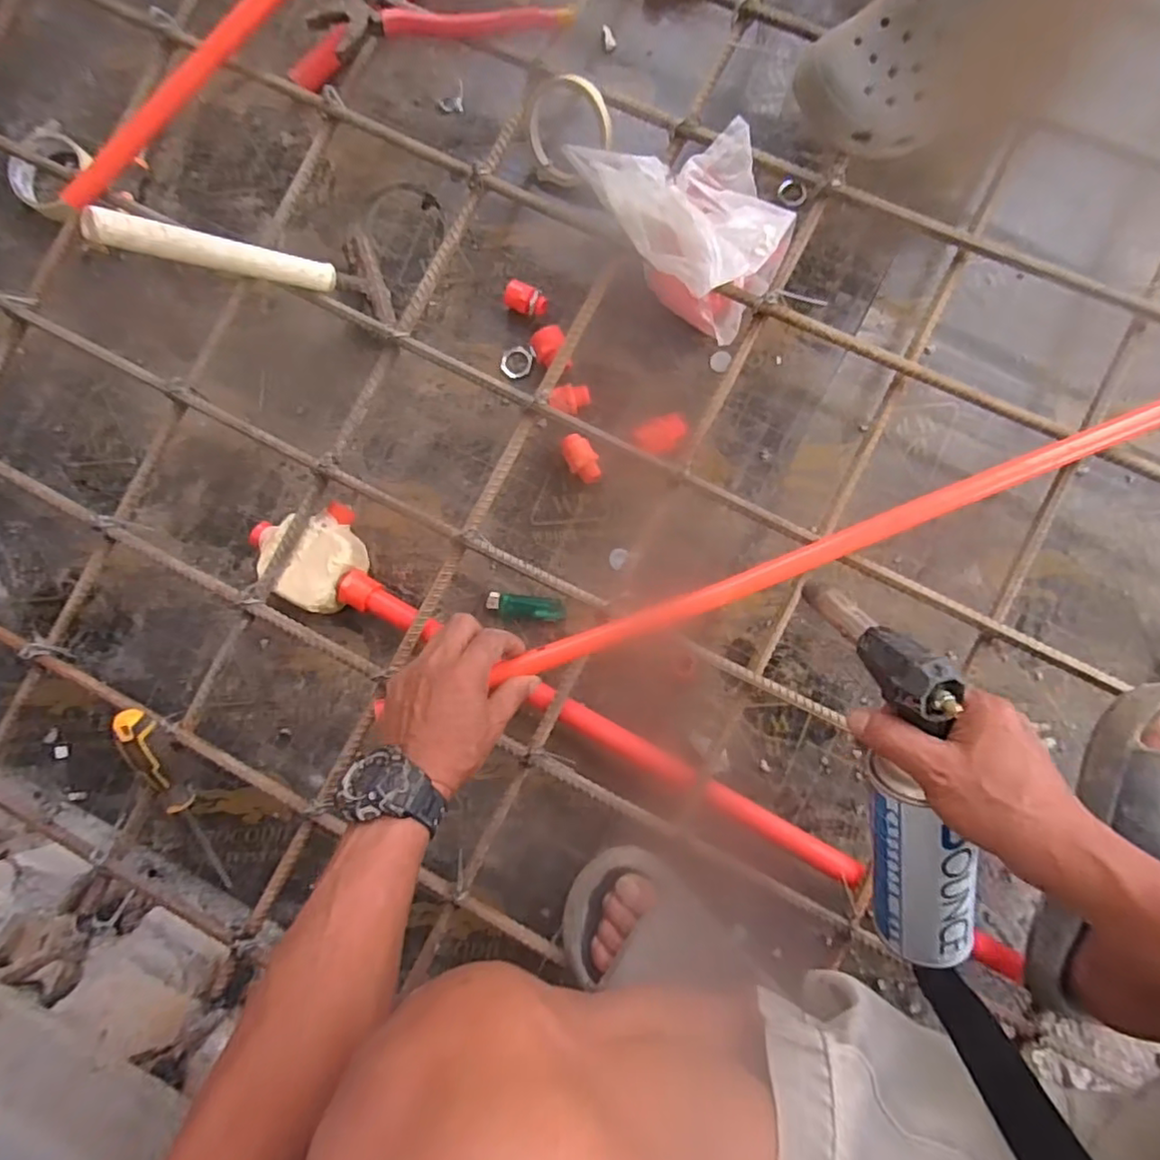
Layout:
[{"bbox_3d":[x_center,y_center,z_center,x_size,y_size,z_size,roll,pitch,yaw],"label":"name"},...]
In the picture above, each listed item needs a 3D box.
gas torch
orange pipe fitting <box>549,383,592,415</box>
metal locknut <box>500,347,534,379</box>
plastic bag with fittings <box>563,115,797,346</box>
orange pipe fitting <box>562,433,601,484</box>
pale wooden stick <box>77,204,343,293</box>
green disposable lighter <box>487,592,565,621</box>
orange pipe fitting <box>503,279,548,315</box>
[{"bbox_3d":[0.220,0.140,0.438,0.054,0.122,0.265,-12,98,2],"label":"gas torch"},{"bbox_3d":[-0.009,-0.181,0.642,0.043,0.033,0.027,0,87,4],"label":"orange pipe fitting"},{"bbox_3d":[-0.066,-0.227,0.661,0.033,0.004,0.033,0,87,4],"label":"metal locknut"},{"bbox_3d":[0.108,-0.350,0.598,0.144,0.129,0.220,-37,86,1],"label":"plastic bag with fittings"},{"bbox_3d":[0.003,-0.121,0.639,0.030,0.035,0.047,-25,86,2],"label":"orange pipe fitting"},{"bbox_3d":[-0.303,-0.278,0.543,0.018,0.193,0.026,-22,83,41],"label":"pale wooden stick"},{"bbox_3d":[-0.055,0.027,0.644,0.080,0.008,0.023,7,88,4],"label":"green disposable lighter"},{"bbox_3d":[-0.055,-0.286,0.656,0.044,0.033,0.026,25,89,5],"label":"orange pipe fitting"}]

